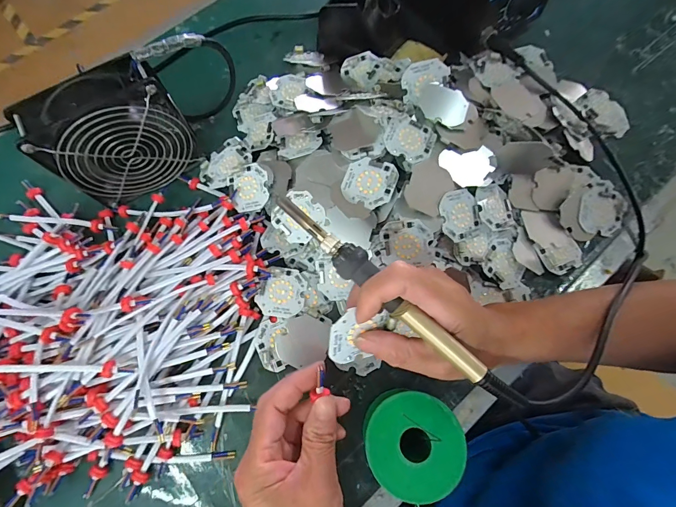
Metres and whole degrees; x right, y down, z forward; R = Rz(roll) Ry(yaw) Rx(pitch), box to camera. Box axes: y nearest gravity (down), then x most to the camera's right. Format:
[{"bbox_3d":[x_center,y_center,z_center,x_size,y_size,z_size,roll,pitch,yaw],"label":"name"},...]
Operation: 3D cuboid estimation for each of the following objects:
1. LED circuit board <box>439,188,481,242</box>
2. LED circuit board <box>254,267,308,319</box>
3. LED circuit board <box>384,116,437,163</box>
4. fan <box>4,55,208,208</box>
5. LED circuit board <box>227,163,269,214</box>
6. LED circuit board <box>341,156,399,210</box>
[{"bbox_3d":[0.114,-0.036,0.319,0.042,0.004,0.046,-19,96,-21],"label":"LED circuit board"},{"bbox_3d":[-0.054,0.037,0.328,0.044,0.005,0.047,7,73,4],"label":"LED circuit board"},{"bbox_3d":[0.067,-0.108,0.322,0.045,0.009,0.043,28,76,10],"label":"LED circuit board"},{"bbox_3d":[-0.206,-0.111,0.327,0.120,0.107,0.050,-30,74,-7],"label":"fan"},{"bbox_3d":[-0.089,-0.066,0.346,0.042,0.004,0.045,-18,83,17],"label":"LED circuit board"},{"bbox_3d":[0.029,-0.066,0.314,0.048,0.006,0.044,19,75,8],"label":"LED circuit board"}]

